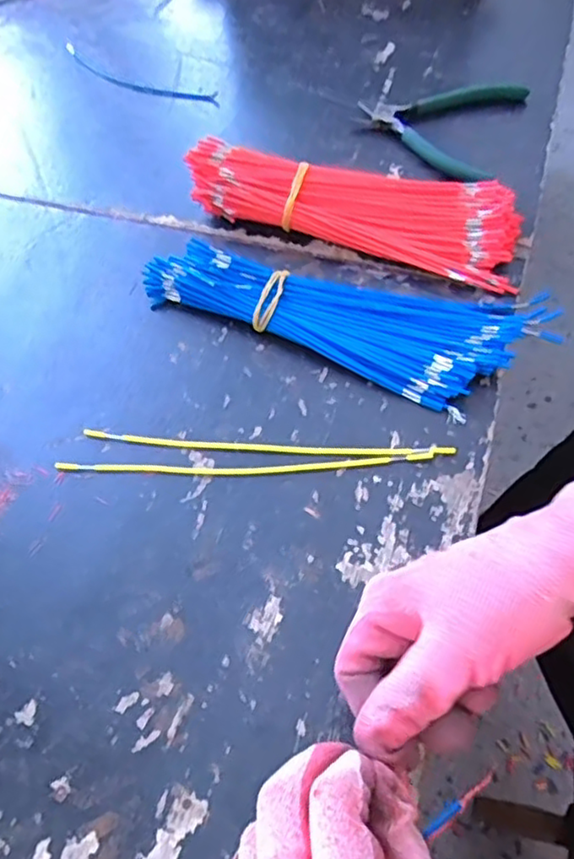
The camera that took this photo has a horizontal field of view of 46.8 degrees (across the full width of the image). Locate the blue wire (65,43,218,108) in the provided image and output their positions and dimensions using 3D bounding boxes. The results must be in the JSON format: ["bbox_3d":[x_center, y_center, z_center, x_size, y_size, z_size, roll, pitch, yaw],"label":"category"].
[{"bbox_3d":[-0.151,-0.350,0.663,0.204,0.009,0.029,28,63,20],"label":"blue wire"}]

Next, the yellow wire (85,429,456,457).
[{"bbox_3d":[-0.015,0.009,0.410,0.229,0.007,0.010,4,57,6],"label":"yellow wire"}]

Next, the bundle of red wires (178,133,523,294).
[{"bbox_3d":[0.048,-0.169,0.499,0.252,0.041,0.084,14,59,13],"label":"bundle of red wires"}]

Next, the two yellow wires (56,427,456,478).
[{"bbox_3d":[-0.022,0.018,0.407,0.232,0.004,0.030,3,60,8],"label":"two yellow wires"}]

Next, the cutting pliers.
[{"bbox_3d":[0.124,-0.265,0.569,0.132,0.018,0.128,18,60,15],"label":"cutting pliers"}]

